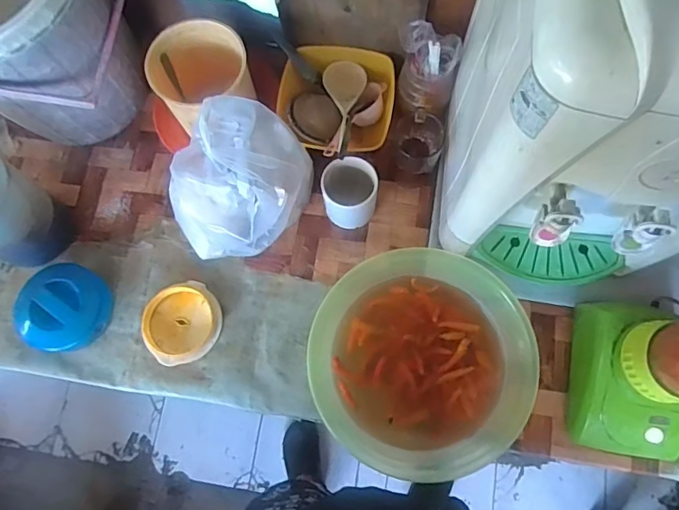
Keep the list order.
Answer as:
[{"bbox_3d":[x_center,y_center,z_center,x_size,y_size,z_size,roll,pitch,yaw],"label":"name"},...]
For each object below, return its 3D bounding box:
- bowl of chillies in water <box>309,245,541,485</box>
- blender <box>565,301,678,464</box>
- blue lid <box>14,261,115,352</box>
[{"bbox_3d":[0.113,0.141,0.708,0.285,0.091,0.274,-1,75,2],"label":"bowl of chillies in water"},{"bbox_3d":[0.400,0.143,0.589,0.137,0.315,0.188,10,75,5],"label":"blender"},{"bbox_3d":[-0.417,0.082,0.776,0.125,0.054,0.129,-1,75,2],"label":"blue lid"}]

